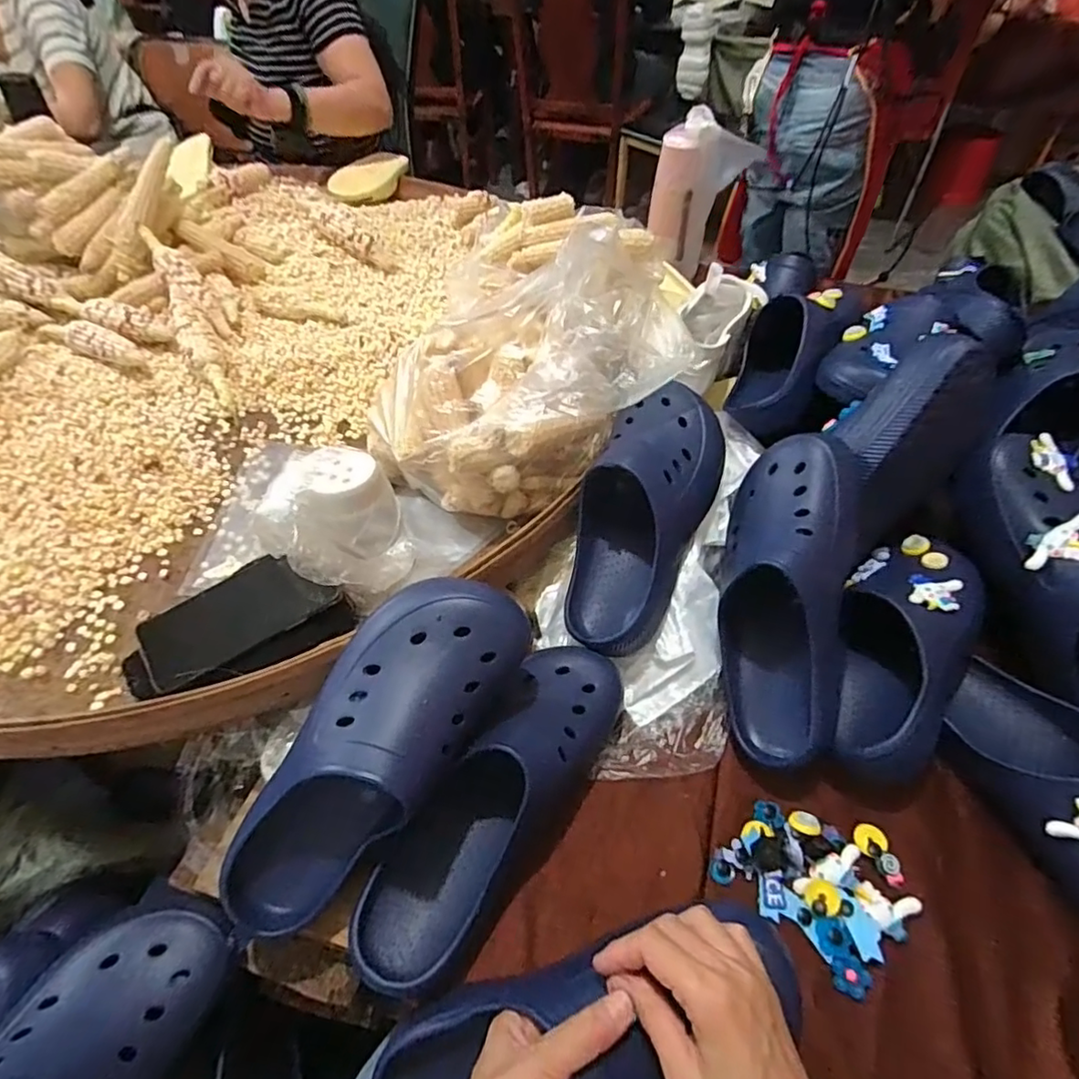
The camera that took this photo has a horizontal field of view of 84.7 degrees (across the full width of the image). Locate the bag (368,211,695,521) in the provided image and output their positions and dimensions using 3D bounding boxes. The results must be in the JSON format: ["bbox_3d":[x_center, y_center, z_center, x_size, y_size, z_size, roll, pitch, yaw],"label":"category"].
[{"bbox_3d":[-0.015,-0.160,0.622,0.299,0.213,0.204,-27,55,-19],"label":"bag"}]

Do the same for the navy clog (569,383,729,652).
[{"bbox_3d":[0.100,-0.029,0.565,0.116,0.082,0.277,18,81,12],"label":"navy clog"}]

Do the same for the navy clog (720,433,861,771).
[{"bbox_3d":[0.216,0.043,0.520,0.104,0.095,0.280,7,85,3],"label":"navy clog"}]

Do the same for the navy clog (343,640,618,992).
[{"bbox_3d":[-0.030,0.191,0.454,0.089,0.078,0.285,28,56,22],"label":"navy clog"}]

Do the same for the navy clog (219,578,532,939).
[{"bbox_3d":[-0.123,0.151,0.430,0.114,0.082,0.286,35,86,23],"label":"navy clog"}]

